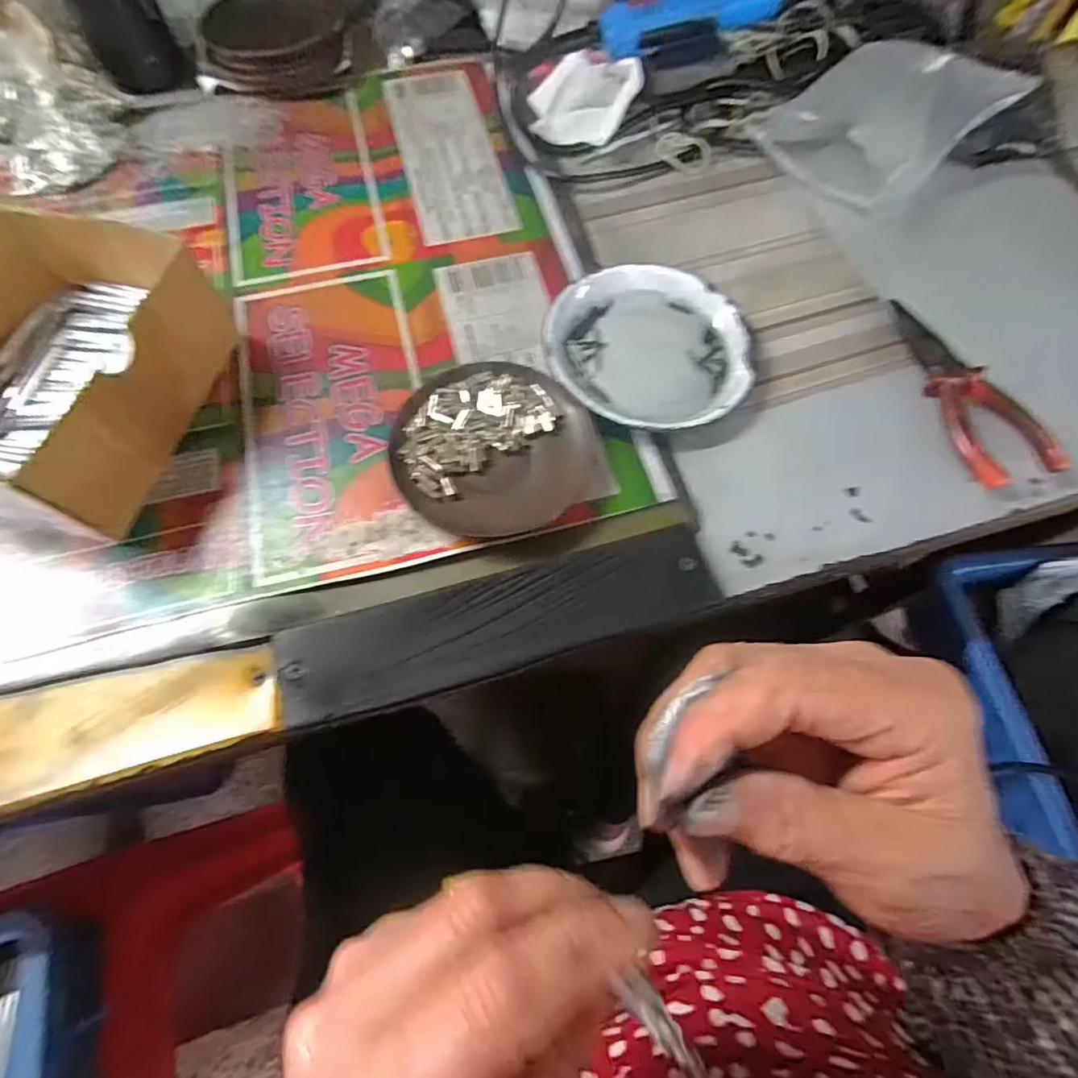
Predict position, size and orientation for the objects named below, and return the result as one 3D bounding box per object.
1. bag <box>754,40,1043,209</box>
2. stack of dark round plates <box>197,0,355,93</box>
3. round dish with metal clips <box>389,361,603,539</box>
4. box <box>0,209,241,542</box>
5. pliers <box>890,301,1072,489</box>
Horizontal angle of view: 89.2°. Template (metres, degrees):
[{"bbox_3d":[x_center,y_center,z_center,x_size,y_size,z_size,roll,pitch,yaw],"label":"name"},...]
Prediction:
[{"bbox_3d":[0.272,-0.331,0.435,0.161,0.046,0.125,-38,73,-16],"label":"bag"},{"bbox_3d":[-0.220,-0.424,0.463,0.122,0.031,0.097,-3,67,-3],"label":"stack of dark round plates"},{"bbox_3d":[-0.026,-0.054,0.322,0.110,0.017,0.116,1,67,-1],"label":"round dish with metal clips"},{"bbox_3d":[-0.268,-0.091,0.304,0.122,0.069,0.162,12,67,3],"label":"box"},{"bbox_3d":[0.268,-0.099,0.349,0.047,0.018,0.142,-12,68,-7],"label":"pliers"}]

